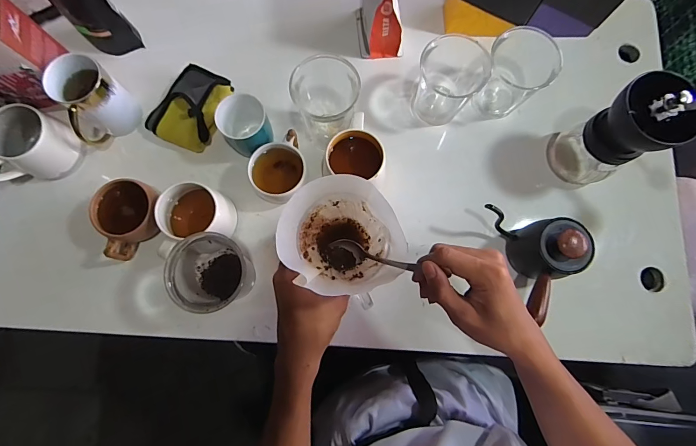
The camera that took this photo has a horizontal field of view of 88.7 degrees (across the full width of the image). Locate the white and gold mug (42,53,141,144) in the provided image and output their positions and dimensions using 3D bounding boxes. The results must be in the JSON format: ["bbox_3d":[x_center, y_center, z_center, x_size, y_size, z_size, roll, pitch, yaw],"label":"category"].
[{"bbox_3d":[-0.346,-0.162,0.486,0.062,0.105,0.087,38,80,6],"label":"white and gold mug"}]

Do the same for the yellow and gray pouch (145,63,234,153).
[{"bbox_3d":[-0.233,-0.172,0.528,0.087,0.033,0.117,25,79,4],"label":"yellow and gray pouch"}]

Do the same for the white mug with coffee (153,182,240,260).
[{"bbox_3d":[-0.202,-0.007,0.484,0.086,0.075,0.089,-11,79,-3],"label":"white mug with coffee"}]

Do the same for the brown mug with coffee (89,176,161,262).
[{"bbox_3d":[-0.290,-0.008,0.489,0.088,0.075,0.083,0,78,-1],"label":"brown mug with coffee"}]

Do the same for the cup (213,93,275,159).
[{"bbox_3d":[-0.140,-0.131,0.498,0.063,0.070,0.063,0,78,-1],"label":"cup"}]

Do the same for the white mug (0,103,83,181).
[{"bbox_3d":[-0.431,-0.098,0.497,0.078,0.086,0.100,14,79,2],"label":"white mug"}]

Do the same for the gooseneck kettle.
[{"bbox_3d":[0.248,0.034,0.467,0.097,0.093,0.140,-22,80,-5],"label":"gooseneck kettle"}]

